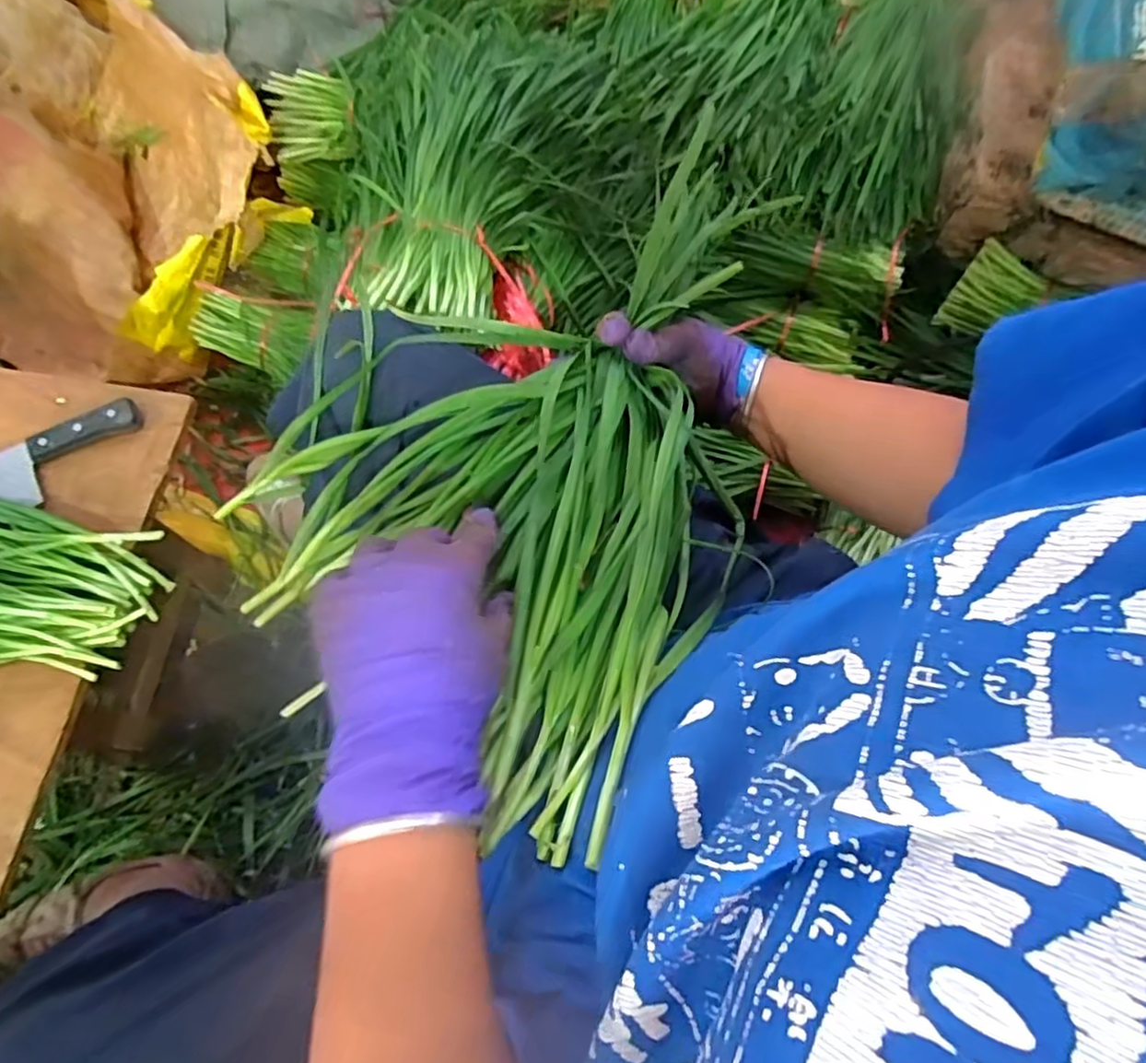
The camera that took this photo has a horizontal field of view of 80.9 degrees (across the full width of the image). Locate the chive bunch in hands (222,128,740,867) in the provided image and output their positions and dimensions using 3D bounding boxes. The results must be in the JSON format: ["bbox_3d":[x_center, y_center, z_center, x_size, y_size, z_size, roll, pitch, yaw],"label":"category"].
[{"bbox_3d":[-0.012,-0.067,0.421,0.289,0.100,0.415,33,72,11],"label":"chive bunch in hands"}]

